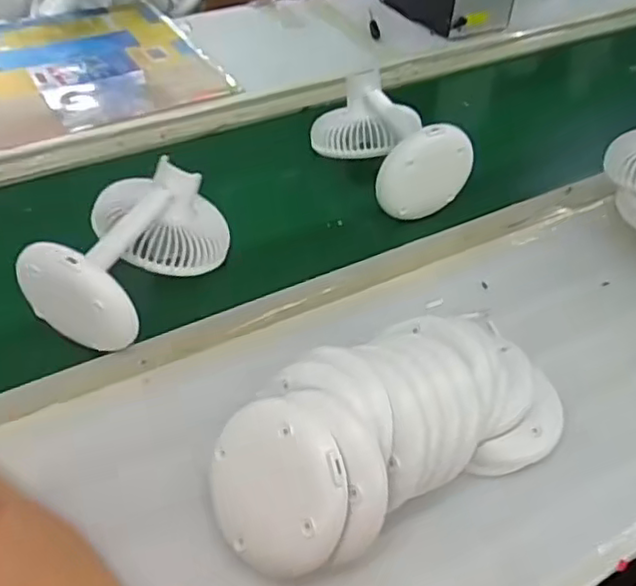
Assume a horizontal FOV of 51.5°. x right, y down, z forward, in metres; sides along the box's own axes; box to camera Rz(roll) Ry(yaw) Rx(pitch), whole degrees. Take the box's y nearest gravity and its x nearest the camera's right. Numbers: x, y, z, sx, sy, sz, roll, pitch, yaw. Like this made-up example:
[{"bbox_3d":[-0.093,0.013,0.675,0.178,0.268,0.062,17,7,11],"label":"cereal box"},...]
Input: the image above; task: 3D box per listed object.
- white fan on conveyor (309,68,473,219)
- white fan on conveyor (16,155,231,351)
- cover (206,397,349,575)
[{"bbox_3d":[0.075,-0.175,0.747,0.106,0.098,0.189,-18,49,-20],"label":"white fan on conveyor"},{"bbox_3d":[-0.172,-0.045,0.601,0.113,0.107,0.204,19,34,15],"label":"white fan on conveyor"},{"bbox_3d":[-0.028,0.123,0.422,0.100,0.103,0.013,9,0,34],"label":"cover"}]

